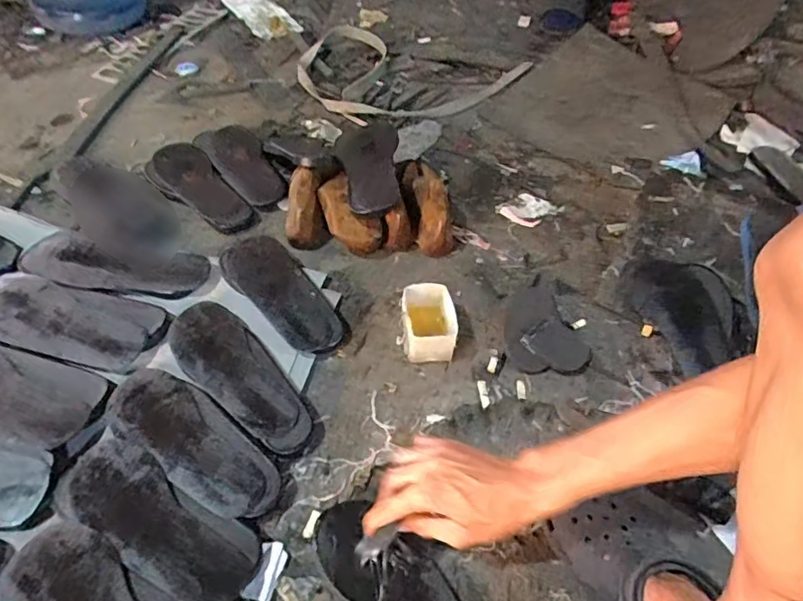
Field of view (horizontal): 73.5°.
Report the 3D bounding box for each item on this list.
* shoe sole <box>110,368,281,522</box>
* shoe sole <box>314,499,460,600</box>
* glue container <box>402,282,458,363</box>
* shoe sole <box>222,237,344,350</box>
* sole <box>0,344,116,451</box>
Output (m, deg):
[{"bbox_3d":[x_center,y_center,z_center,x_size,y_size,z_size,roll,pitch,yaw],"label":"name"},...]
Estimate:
[{"bbox_3d":[-0.242,0.159,0.618,0.241,0.016,0.091,30,53,20],"label":"shoe sole"},{"bbox_3d":[0.008,0.288,0.526,0.223,0.011,0.087,37,55,22],"label":"shoe sole"},{"bbox_3d":[0.036,0.030,0.751,0.067,0.054,0.103,1,49,-4],"label":"glue container"},{"bbox_3d":[-0.171,-0.016,0.780,0.108,0.038,0.241,-32,58,-28],"label":"shoe sole"},{"bbox_3d":[-0.483,0.103,0.633,0.256,0.013,0.117,15,49,8],"label":"sole"}]

